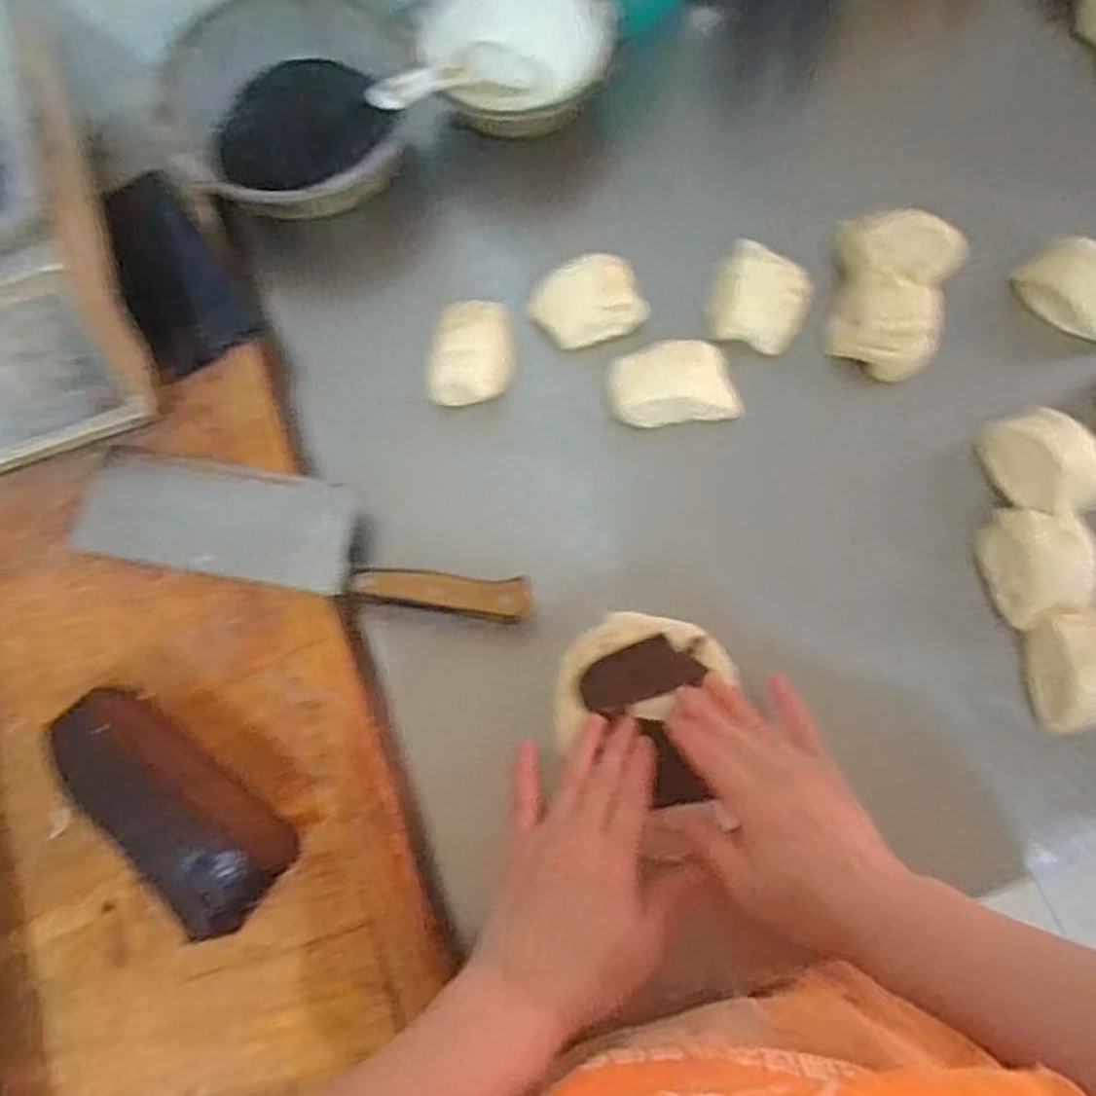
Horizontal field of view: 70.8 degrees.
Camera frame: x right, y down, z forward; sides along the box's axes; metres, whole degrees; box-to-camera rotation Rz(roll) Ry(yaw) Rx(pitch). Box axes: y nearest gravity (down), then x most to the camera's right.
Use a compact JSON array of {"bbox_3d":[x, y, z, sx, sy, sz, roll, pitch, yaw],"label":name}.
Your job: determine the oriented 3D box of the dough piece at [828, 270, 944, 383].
[{"bbox_3d":[0.249,-0.166,0.565,0.073,0.042,0.068,30,78,9],"label":"dough piece"}]

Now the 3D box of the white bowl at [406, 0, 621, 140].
[{"bbox_3d":[-0.020,-0.408,0.620,0.156,0.064,0.156,0,75,1],"label":"white bowl"}]

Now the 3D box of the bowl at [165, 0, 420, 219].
[{"bbox_3d":[-0.196,-0.339,0.608,0.183,0.079,0.173,0,75,1],"label":"bowl"}]

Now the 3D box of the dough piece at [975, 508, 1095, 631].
[{"bbox_3d":[0.329,0.007,0.512,0.059,0.034,0.076,-17,75,-3],"label":"dough piece"}]

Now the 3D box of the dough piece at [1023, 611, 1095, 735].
[{"bbox_3d":[0.353,0.079,0.498,0.067,0.033,0.074,-2,75,1],"label":"dough piece"}]

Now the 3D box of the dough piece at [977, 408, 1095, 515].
[{"bbox_3d":[0.344,-0.060,0.532,0.054,0.032,0.079,-25,76,-5],"label":"dough piece"}]

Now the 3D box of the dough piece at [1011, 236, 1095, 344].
[{"bbox_3d":[0.390,-0.187,0.563,0.087,0.047,0.047,34,78,10],"label":"dough piece"}]

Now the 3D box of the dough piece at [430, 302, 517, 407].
[{"bbox_3d":[-0.055,-0.142,0.556,0.059,0.035,0.071,4,75,2],"label":"dough piece"}]

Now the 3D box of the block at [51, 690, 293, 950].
[{"bbox_3d":[-0.220,0.148,0.446,0.159,0.052,0.077,37,79,11],"label":"block"}]

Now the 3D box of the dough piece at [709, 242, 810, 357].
[{"bbox_3d":[0.156,-0.184,0.571,0.066,0.044,0.064,27,77,8],"label":"dough piece"}]

